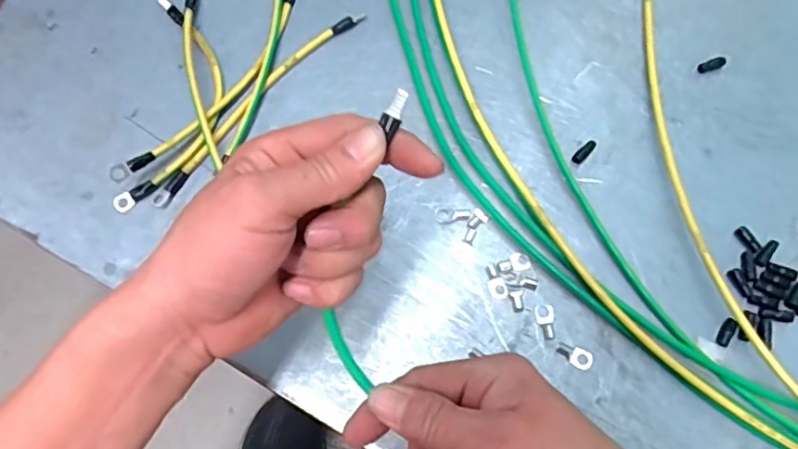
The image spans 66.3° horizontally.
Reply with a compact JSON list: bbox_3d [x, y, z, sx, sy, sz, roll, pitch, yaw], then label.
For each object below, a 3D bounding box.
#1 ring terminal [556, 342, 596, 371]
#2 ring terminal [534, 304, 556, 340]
[{"bbox_3d":[0.122,0.092,0.425,0.026,0.004,0.014,18,72,7],"label":"ring terminal"},{"bbox_3d":[0.104,0.069,0.433,0.013,0.004,0.025,-2,71,0],"label":"ring terminal"}]

